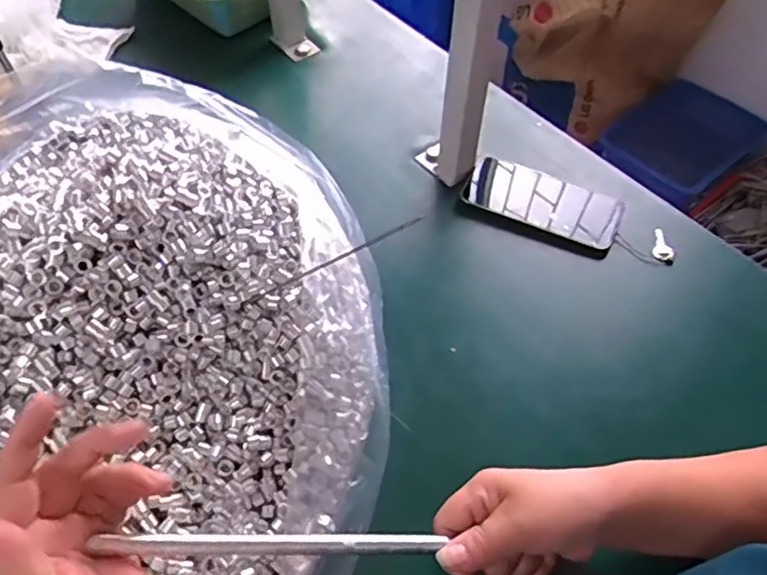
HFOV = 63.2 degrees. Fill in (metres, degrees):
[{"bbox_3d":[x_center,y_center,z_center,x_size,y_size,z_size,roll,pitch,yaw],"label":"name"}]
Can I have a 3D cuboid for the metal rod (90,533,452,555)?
[{"bbox_3d":[-0.060,0.154,0.375,0.201,0.007,0.010,8,53,-18],"label":"metal rod"}]

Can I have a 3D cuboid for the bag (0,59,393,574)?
[{"bbox_3d":[-0.196,0.031,0.497,0.455,0.141,0.447,21,57,14],"label":"bag"}]

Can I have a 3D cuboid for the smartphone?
[{"bbox_3d":[0.171,-0.094,0.672,0.164,0.016,0.075,20,57,13],"label":"smartphone"}]

